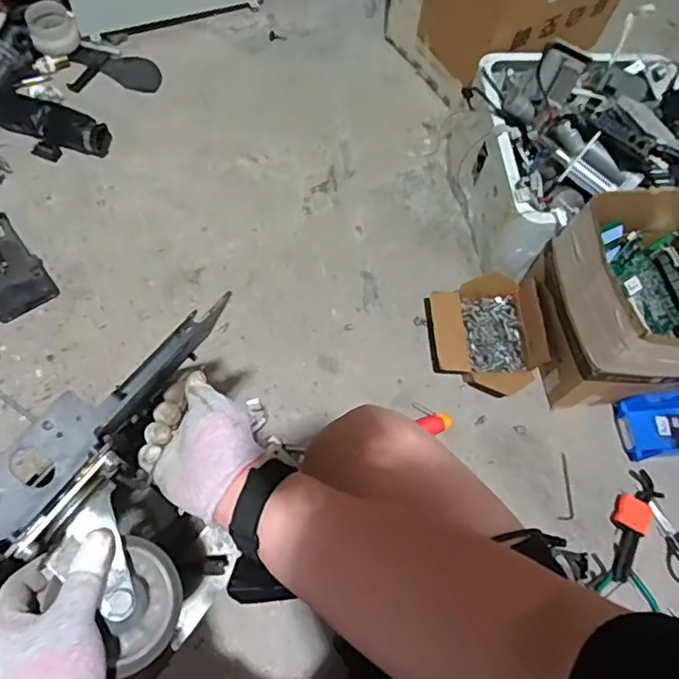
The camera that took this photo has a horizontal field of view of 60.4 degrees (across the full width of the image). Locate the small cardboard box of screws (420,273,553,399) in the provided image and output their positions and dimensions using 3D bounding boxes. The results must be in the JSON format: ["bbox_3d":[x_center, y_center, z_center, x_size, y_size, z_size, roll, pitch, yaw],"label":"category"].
[{"bbox_3d":[0.250,-0.010,1.000,0.179,0.080,0.212,-3,64,-7],"label":"small cardboard box of screws"}]

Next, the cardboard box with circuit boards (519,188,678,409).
[{"bbox_3d":[0.496,-0.061,0.922,0.297,0.248,0.264,-5,65,-8],"label":"cardboard box with circuit boards"}]

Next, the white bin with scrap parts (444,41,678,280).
[{"bbox_3d":[0.433,-0.345,1.052,0.363,0.284,0.365,-6,65,-9],"label":"white bin with scrap parts"}]

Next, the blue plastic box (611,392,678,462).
[{"bbox_3d":[0.549,0.143,0.977,0.146,0.063,0.104,-2,64,-7],"label":"blue plastic box"}]

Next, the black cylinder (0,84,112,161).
[{"bbox_3d":[-0.595,-0.425,1.143,0.286,0.056,0.101,24,64,6],"label":"black cylinder"}]

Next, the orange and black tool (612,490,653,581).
[{"bbox_3d":[0.456,0.306,0.921,0.054,0.028,0.146,25,64,7],"label":"orange and black tool"}]

